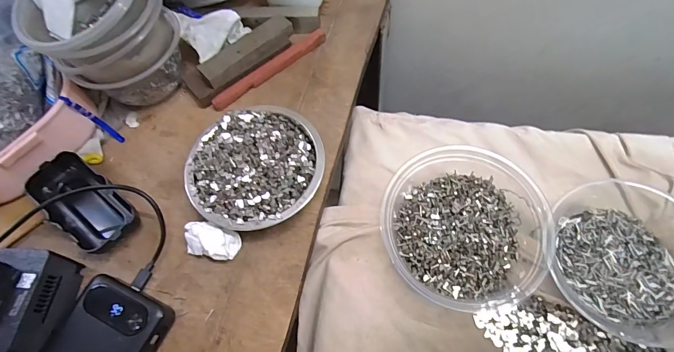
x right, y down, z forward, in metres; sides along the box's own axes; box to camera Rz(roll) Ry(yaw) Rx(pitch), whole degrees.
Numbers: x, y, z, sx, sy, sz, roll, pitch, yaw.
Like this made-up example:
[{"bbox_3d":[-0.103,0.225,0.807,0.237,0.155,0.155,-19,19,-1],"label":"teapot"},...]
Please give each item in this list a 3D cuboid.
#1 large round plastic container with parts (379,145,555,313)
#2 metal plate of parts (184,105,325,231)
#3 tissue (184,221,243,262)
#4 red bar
[{"bbox_3d":[0.106,0.043,0.310,0.134,0.053,0.126,-1,64,2],"label":"large round plastic container with parts"},{"bbox_3d":[-0.072,-0.008,0.332,0.117,0.030,0.119,-1,64,2],"label":"metal plate of parts"},{"bbox_3d":[-0.106,0.056,0.308,0.044,0.019,0.025,12,65,9],"label":"tissue"},{"bbox_3d":[-0.073,-0.119,0.400,0.146,0.011,0.016,-38,68,-14],"label":"red bar"}]

